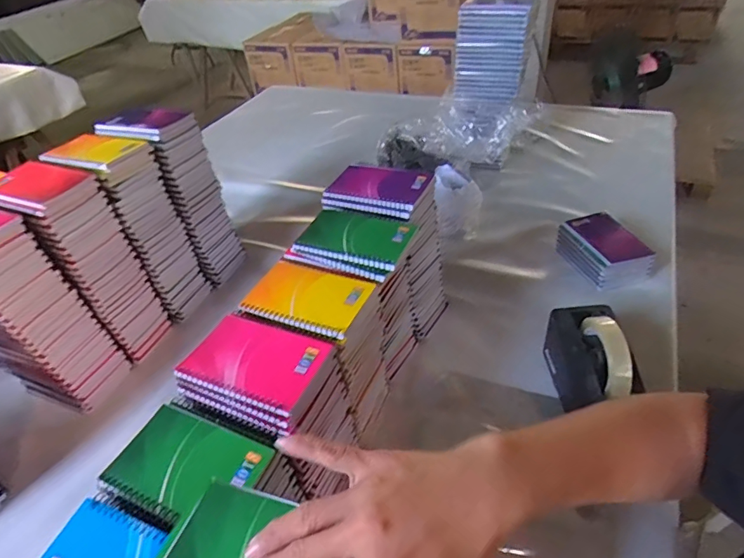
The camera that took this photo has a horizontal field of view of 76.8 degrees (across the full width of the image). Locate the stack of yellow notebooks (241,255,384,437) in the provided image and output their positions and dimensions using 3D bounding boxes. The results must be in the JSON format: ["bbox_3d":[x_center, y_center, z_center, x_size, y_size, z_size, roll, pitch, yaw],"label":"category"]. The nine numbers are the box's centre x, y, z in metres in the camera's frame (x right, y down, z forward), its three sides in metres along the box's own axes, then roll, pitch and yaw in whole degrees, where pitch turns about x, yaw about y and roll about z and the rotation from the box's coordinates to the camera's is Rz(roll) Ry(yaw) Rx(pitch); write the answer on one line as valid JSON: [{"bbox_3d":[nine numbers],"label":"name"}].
[{"bbox_3d":[-0.061,0.092,0.581,0.132,0.215,0.102,13,45,21],"label":"stack of yellow notebooks"}]

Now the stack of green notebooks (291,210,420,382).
[{"bbox_3d":[-0.015,0.027,0.642,0.136,0.224,0.108,15,46,22],"label":"stack of green notebooks"}]

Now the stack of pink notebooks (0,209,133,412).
[{"bbox_3d":[-0.462,0.044,0.621,0.145,0.265,0.103,11,44,18],"label":"stack of pink notebooks"}]

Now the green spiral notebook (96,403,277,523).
[{"bbox_3d":[-0.159,0.159,0.404,0.130,0.008,0.085,14,46,22],"label":"green spiral notebook"}]

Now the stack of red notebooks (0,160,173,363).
[{"bbox_3d":[-0.417,-0.024,0.698,0.130,0.285,0.105,21,48,28],"label":"stack of red notebooks"}]

